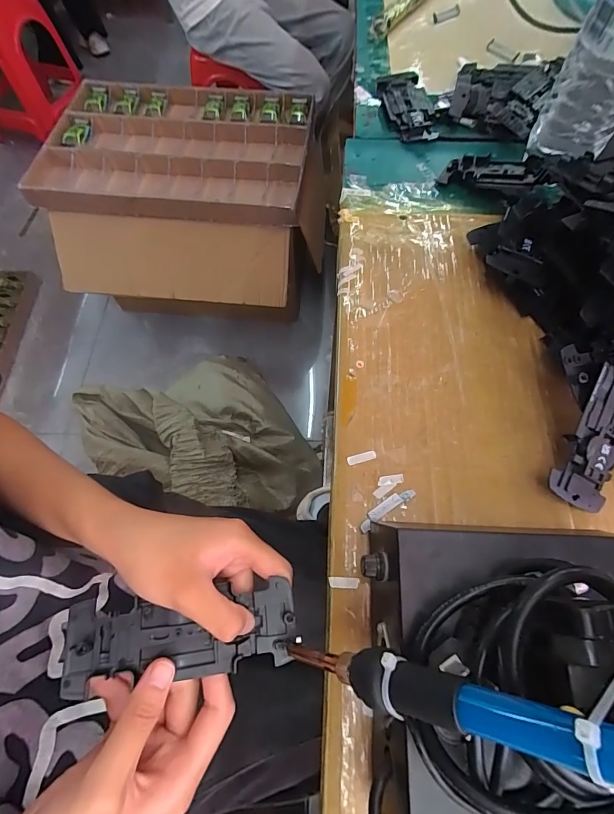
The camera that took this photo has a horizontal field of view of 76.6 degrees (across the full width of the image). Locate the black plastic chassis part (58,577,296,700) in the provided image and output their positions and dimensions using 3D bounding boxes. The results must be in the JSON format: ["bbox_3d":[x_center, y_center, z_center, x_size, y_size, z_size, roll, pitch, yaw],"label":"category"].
[{"bbox_3d":[-0.071,0.132,0.226,0.125,0.008,0.045,-2,65,-10],"label":"black plastic chassis part"}]

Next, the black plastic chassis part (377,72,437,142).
[{"bbox_3d":[0.112,-0.336,0.433,0.052,0.016,0.110,-8,65,-1],"label":"black plastic chassis part"}]

